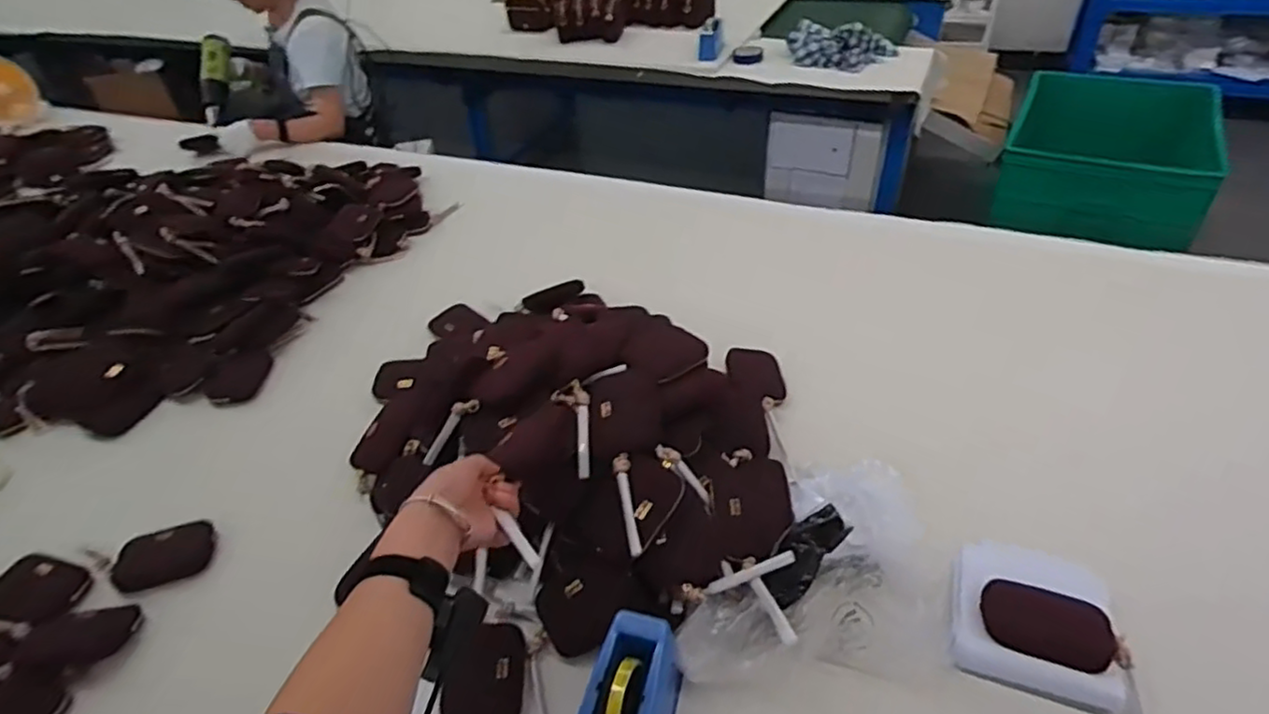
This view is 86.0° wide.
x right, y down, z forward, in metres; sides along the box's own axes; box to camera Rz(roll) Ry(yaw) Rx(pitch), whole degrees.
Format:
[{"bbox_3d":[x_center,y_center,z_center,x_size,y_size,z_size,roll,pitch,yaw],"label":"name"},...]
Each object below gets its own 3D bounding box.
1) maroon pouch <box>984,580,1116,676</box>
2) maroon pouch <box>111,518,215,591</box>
[{"bbox_3d":[0.426,0.278,0.706,0.118,0.022,0.073,11,54,25],"label":"maroon pouch"},{"bbox_3d":[-0.605,0.256,0.878,0.118,0.019,0.074,-15,64,-28],"label":"maroon pouch"}]

